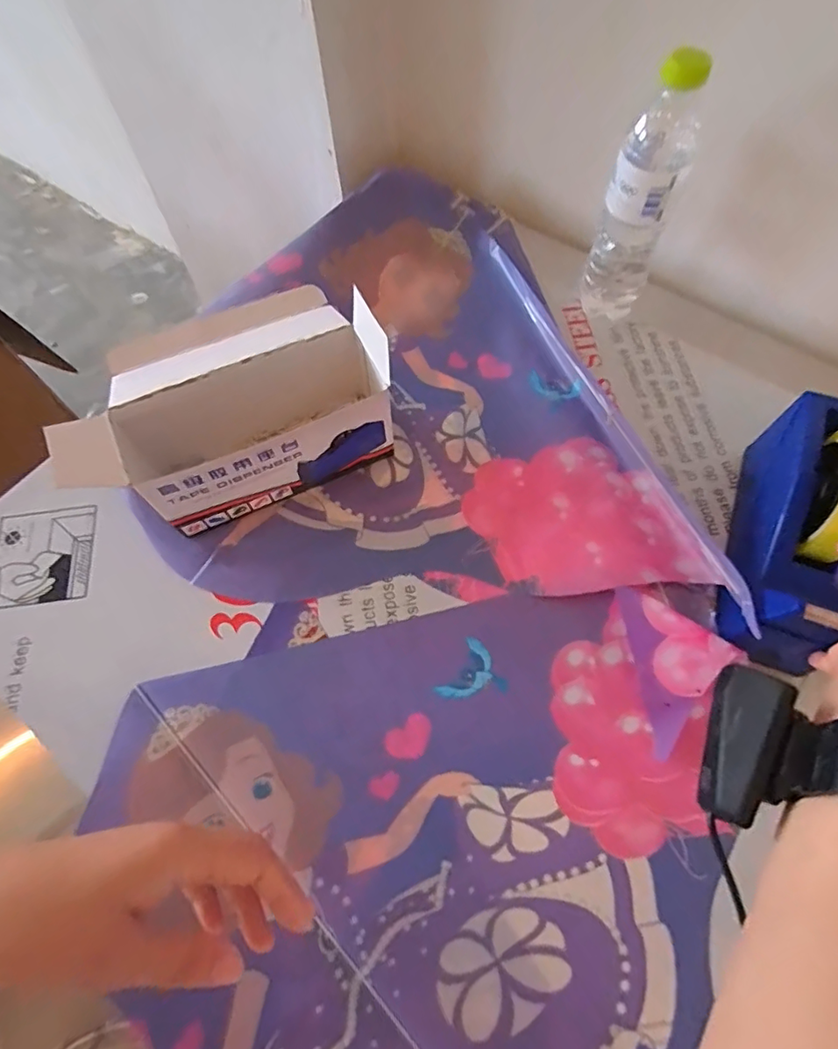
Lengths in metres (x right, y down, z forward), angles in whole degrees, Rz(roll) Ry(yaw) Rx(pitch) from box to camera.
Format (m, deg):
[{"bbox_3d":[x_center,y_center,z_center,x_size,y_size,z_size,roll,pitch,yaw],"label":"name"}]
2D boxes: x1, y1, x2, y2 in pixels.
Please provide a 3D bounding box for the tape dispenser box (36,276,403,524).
[{"bbox_3d":[-0.167,-0.105,0.482,0.245,0.122,0.161,-24,66,-9],"label":"tape dispenser box"}]

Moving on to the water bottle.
[{"bbox_3d":[0.198,-0.287,0.497,0.062,0.225,0.064,21,67,11],"label":"water bottle"}]

